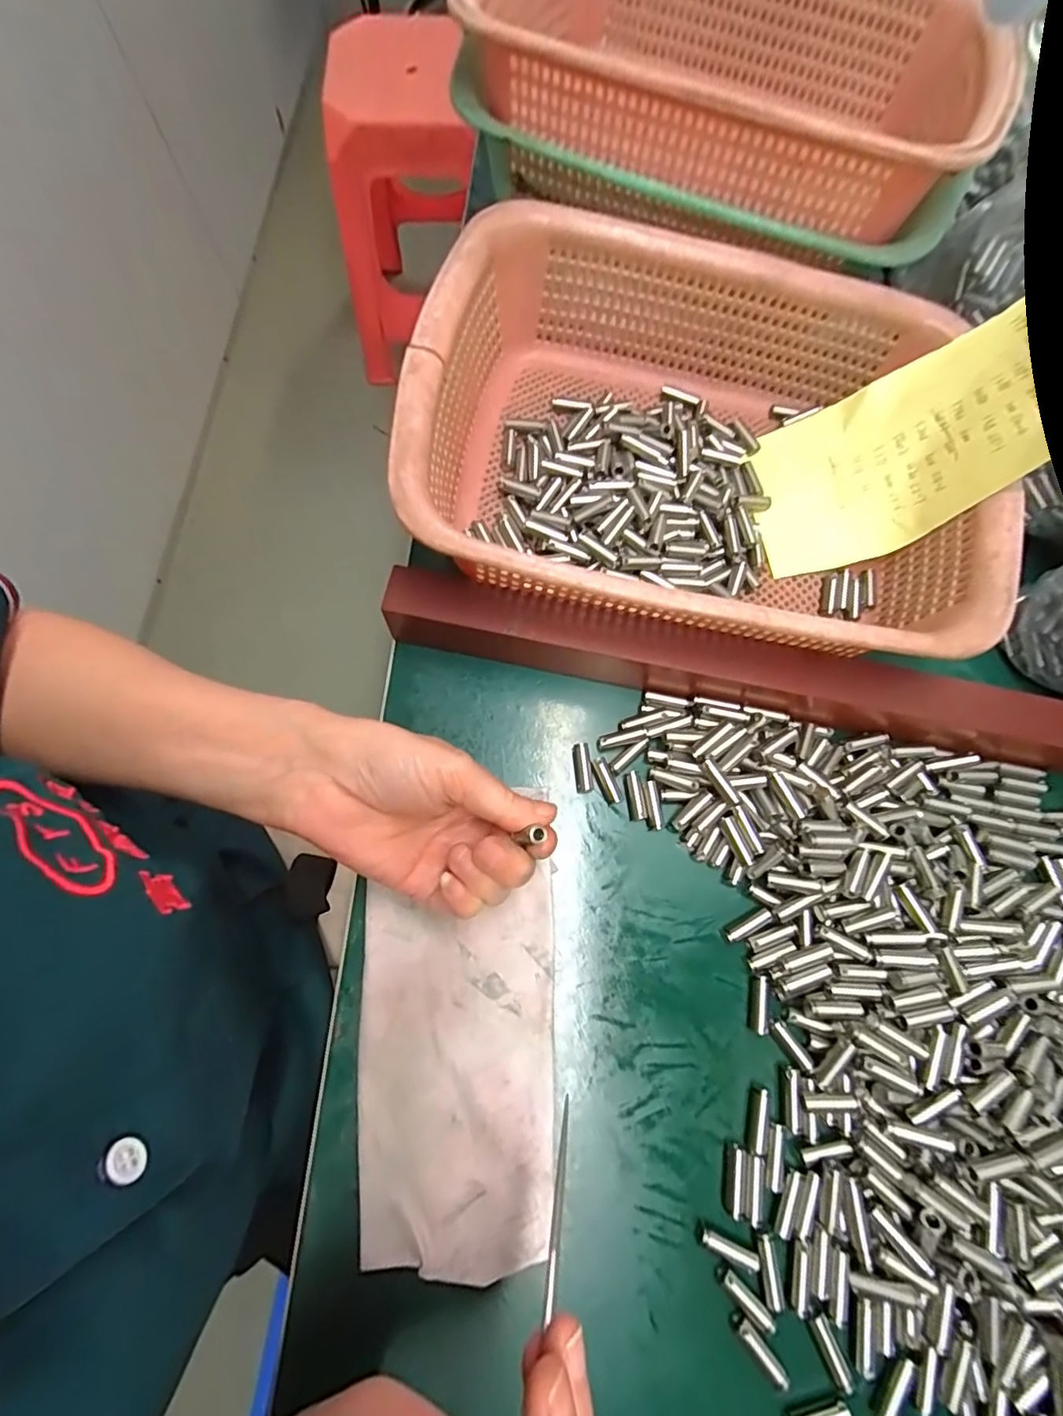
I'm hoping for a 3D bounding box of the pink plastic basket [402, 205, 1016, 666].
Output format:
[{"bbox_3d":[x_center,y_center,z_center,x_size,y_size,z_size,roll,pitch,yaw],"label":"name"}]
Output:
[{"bbox_3d":[0.090,-0.145,0.302,0.284,0.081,0.234,12,74,1],"label":"pink plastic basket"}]

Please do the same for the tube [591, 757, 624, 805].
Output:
[{"bbox_3d":[0.040,0.038,0.289,0.009,0.007,0.025,-25,76,-9],"label":"tube"}]

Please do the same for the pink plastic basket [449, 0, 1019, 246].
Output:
[{"bbox_3d":[0.116,-0.384,0.341,0.292,0.085,0.220,21,74,4],"label":"pink plastic basket"}]

